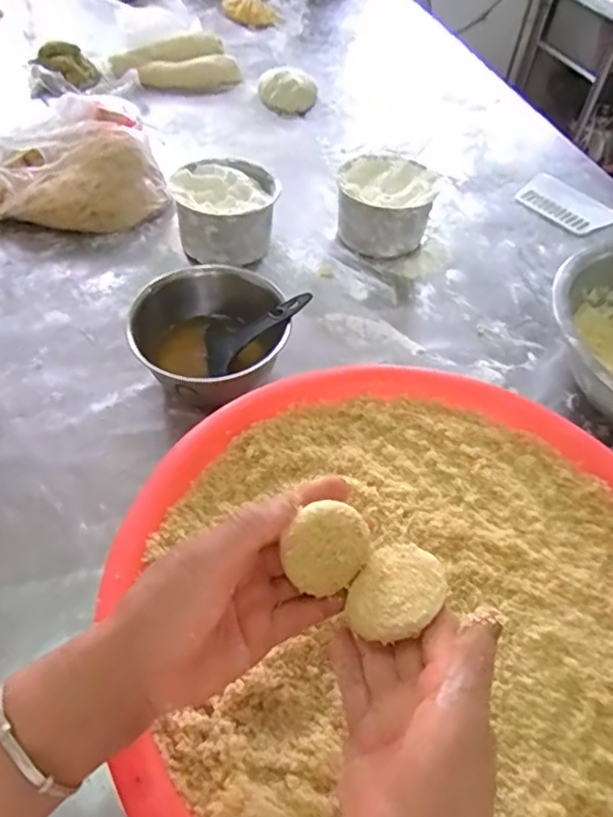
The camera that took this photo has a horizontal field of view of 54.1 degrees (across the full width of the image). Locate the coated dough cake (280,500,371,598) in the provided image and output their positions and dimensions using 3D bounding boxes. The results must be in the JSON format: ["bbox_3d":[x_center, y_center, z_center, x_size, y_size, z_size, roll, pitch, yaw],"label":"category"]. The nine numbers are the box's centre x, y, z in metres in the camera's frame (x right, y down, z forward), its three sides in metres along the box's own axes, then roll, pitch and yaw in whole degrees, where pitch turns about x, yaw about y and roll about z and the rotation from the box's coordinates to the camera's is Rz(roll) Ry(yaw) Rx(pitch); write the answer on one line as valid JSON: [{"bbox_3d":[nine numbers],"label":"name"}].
[{"bbox_3d":[0.011,0.085,0.377,0.054,0.054,0.023,-31,20,-19],"label":"coated dough cake"}]

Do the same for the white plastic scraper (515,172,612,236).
[{"bbox_3d":[0.441,-0.345,1.015,0.157,0.009,0.104,40,58,22],"label":"white plastic scraper"}]

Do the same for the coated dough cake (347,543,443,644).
[{"bbox_3d":[0.055,0.112,0.364,0.056,0.017,0.058,8,55,48],"label":"coated dough cake"}]

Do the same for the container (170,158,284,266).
[{"bbox_3d":[-0.117,-0.277,0.862,0.143,0.097,0.136,5,50,-2],"label":"container"}]

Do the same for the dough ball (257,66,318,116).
[{"bbox_3d":[-0.036,-0.626,1.162,0.110,0.064,0.101,3,52,-4],"label":"dough ball"}]

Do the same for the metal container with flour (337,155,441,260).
[{"bbox_3d":[0.115,-0.301,0.896,0.140,0.092,0.153,17,50,8],"label":"metal container with flour"}]

